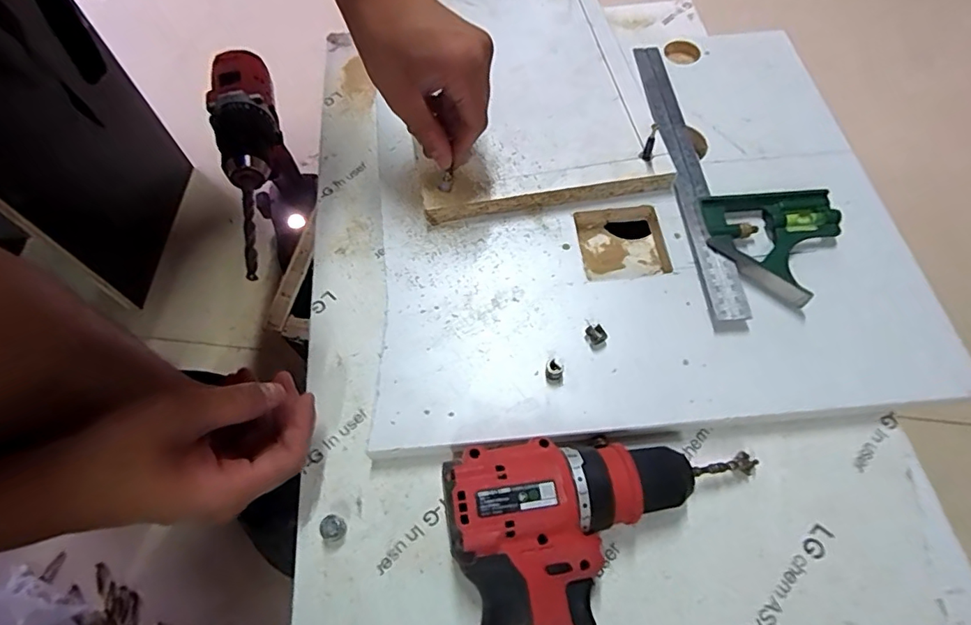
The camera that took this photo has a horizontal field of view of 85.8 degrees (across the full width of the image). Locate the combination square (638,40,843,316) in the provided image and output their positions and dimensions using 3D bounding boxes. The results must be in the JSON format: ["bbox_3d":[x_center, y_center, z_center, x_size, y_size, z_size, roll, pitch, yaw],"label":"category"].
[{"bbox_3d":[0.206,-0.127,0.440,0.111,0.015,0.295,-6,62,-1],"label":"combination square"}]

